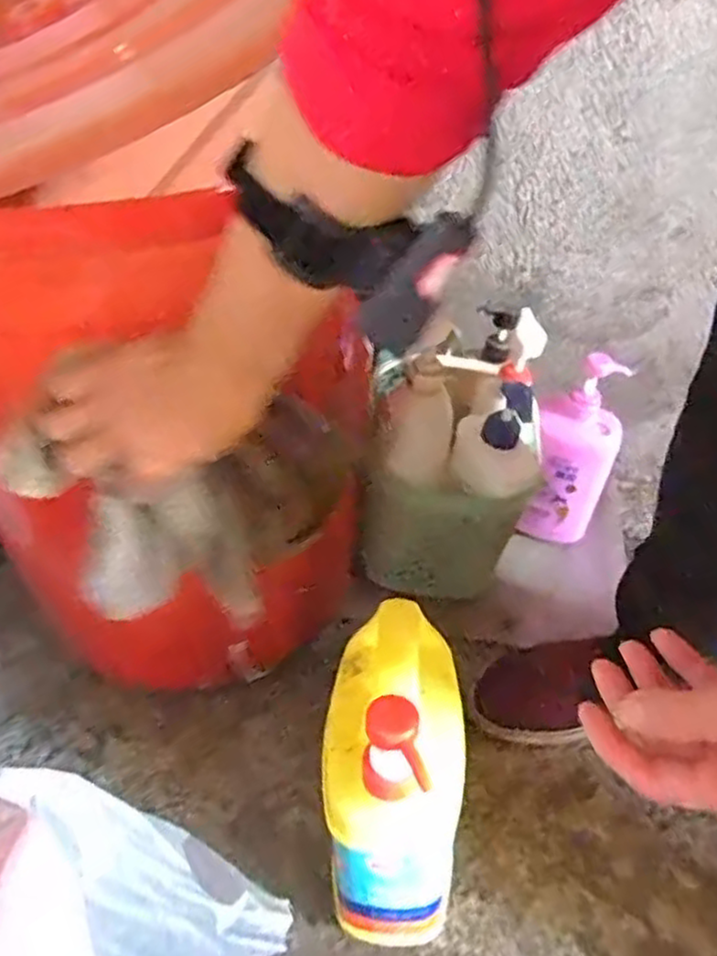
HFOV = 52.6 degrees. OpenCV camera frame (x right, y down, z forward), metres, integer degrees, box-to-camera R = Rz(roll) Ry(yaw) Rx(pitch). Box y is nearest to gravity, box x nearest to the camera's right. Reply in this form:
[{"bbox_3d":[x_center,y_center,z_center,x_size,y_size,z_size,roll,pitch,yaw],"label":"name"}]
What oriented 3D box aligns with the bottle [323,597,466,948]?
[{"bbox_3d":[0.025,0.194,0.493,0.087,0.234,0.136,5,37,6],"label":"bottle"}]

